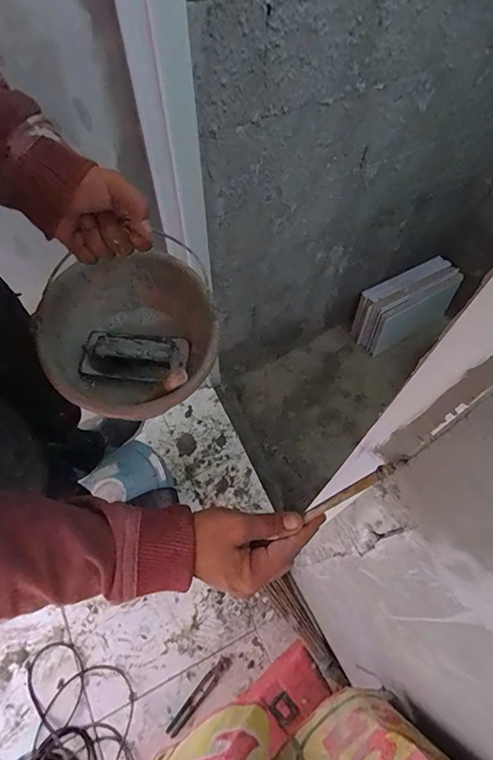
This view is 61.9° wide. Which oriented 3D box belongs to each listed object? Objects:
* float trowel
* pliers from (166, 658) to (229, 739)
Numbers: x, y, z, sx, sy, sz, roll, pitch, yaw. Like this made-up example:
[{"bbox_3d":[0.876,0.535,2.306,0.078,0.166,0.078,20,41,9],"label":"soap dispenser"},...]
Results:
[{"bbox_3d":[-0.168,-0.036,0.609,0.155,0.031,0.076,5,64,2],"label":"float trowel"},{"bbox_3d":[-0.133,0.869,1.128,0.036,0.015,0.223,39,69,17],"label":"pliers"}]

